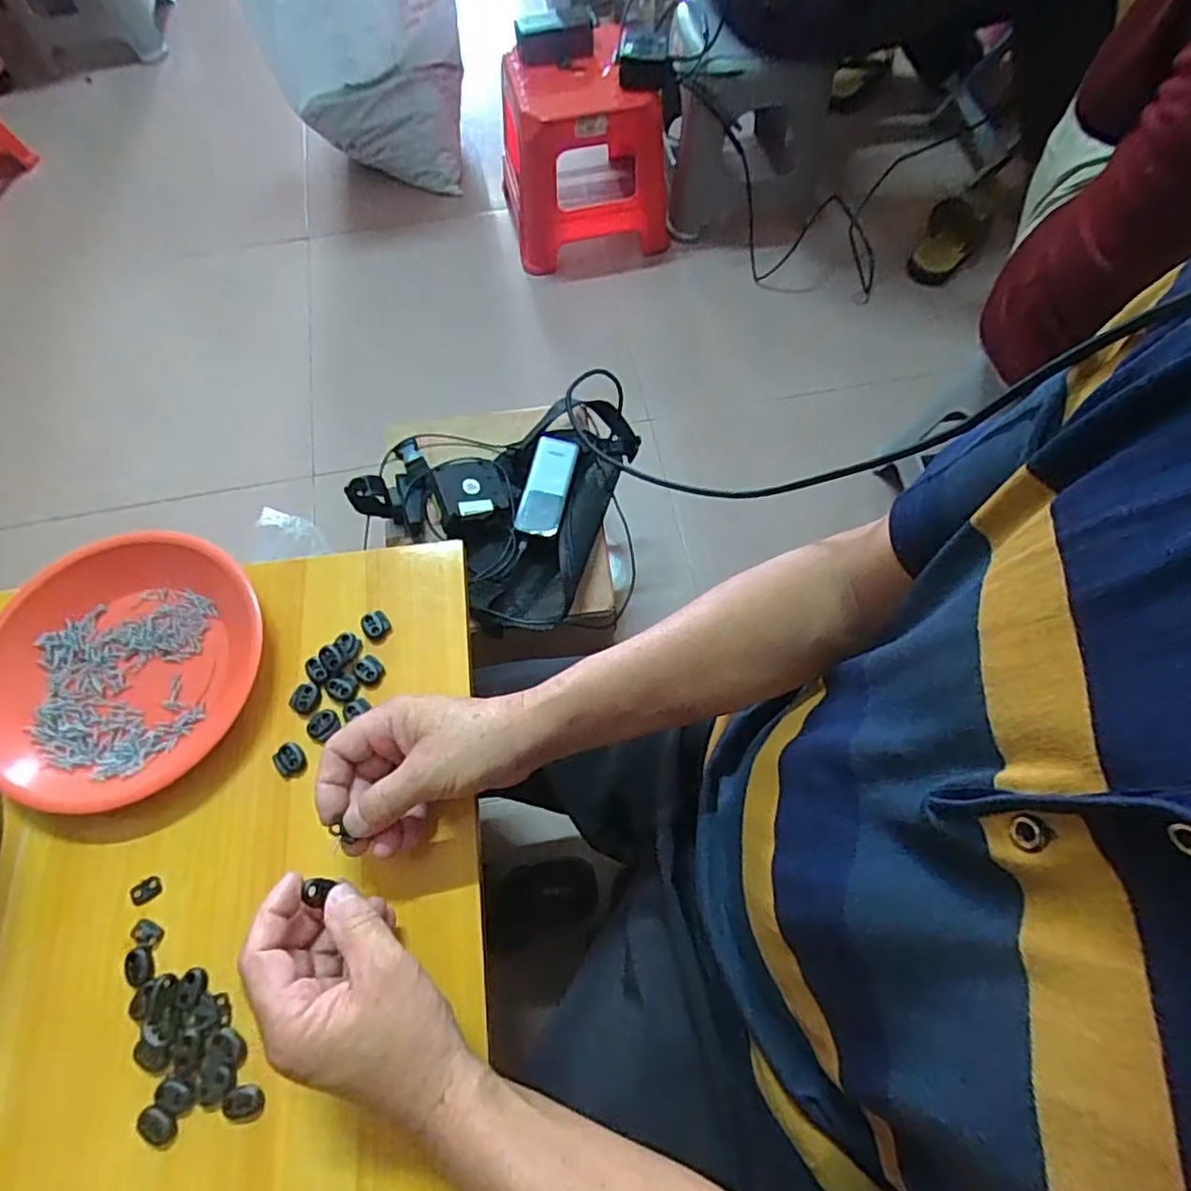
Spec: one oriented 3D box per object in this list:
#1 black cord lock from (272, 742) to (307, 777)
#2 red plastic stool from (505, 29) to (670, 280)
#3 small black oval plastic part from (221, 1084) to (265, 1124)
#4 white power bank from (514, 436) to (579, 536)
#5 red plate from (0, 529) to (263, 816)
[{"bbox_3d":[-0.208,0.112,0.440,0.020,0.006,0.021,-38,71,-14],"label":"black cord lock"},{"bbox_3d":[-0.031,-0.862,1.269,0.306,0.268,0.272,-15,68,-5],"label":"red plastic stool"},{"bbox_3d":[-0.199,0.288,0.367,0.022,0.007,0.019,-5,67,-1],"label":"small black oval plastic part"},{"bbox_3d":[-0.061,-0.136,0.800,0.057,0.014,0.129,10,76,22],"label":"white power bank"},{"bbox_3d":[-0.331,0.049,0.454,0.170,0.032,0.189,1,67,1],"label":"red plate"}]

